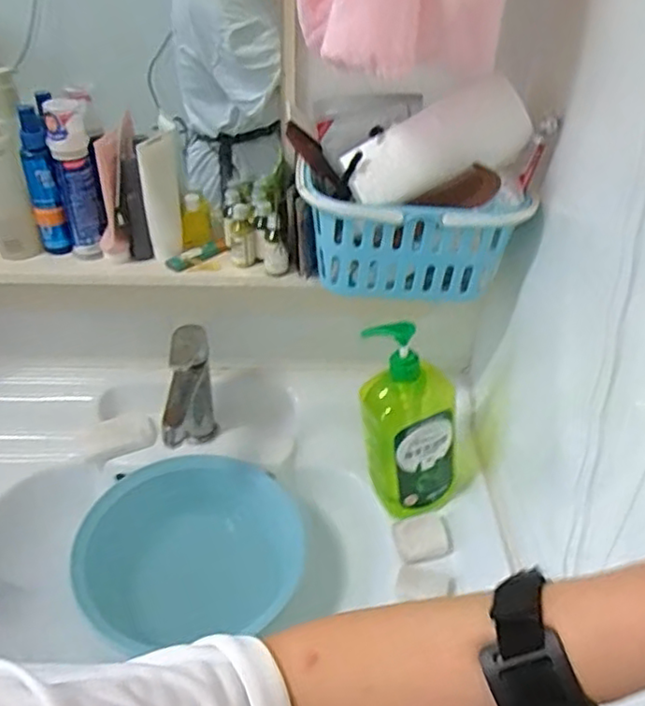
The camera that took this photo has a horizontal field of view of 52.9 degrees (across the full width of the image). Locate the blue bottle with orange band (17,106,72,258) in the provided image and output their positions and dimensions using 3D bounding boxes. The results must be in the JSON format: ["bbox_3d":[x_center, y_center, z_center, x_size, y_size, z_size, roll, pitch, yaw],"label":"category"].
[{"bbox_3d":[-0.325,-0.191,0.757,0.034,0.175,0.035,-13,38,-21],"label":"blue bottle with orange band"}]

